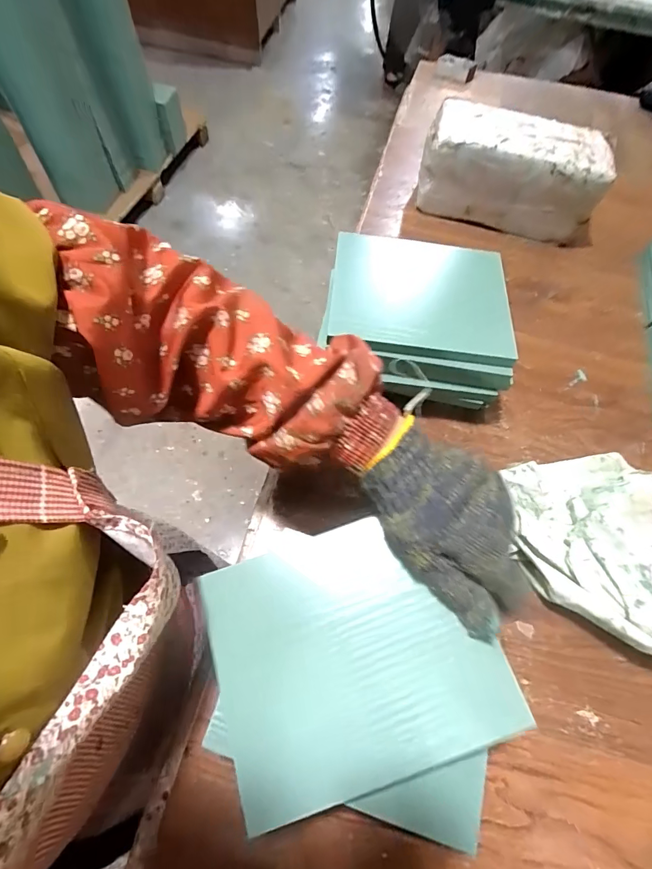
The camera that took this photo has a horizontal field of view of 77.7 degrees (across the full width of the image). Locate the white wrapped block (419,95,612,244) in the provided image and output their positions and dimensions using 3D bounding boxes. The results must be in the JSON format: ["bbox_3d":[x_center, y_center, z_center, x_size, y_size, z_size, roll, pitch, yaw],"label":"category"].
[{"bbox_3d":[0.233,-0.332,0.527,0.225,0.116,0.073,13,63,3],"label":"white wrapped block"}]

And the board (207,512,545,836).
[{"bbox_3d":[0.014,0.136,0.259,0.172,0.008,0.143,-19,64,0],"label":"board"}]

